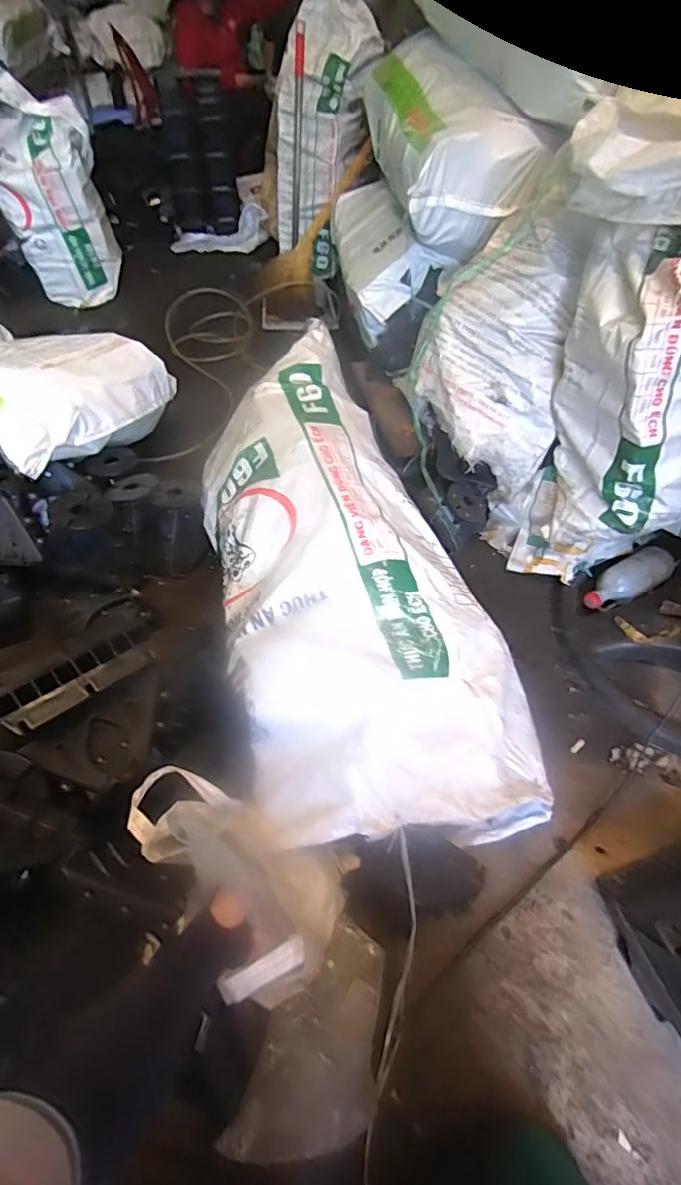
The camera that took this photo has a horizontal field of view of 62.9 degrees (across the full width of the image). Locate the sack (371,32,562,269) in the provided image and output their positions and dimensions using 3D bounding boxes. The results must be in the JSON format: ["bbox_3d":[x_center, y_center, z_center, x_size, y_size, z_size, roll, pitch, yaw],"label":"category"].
[{"bbox_3d":[0.256,-1.199,1.481,0.307,0.286,0.793,-5,50,-5],"label":"sack"}]

